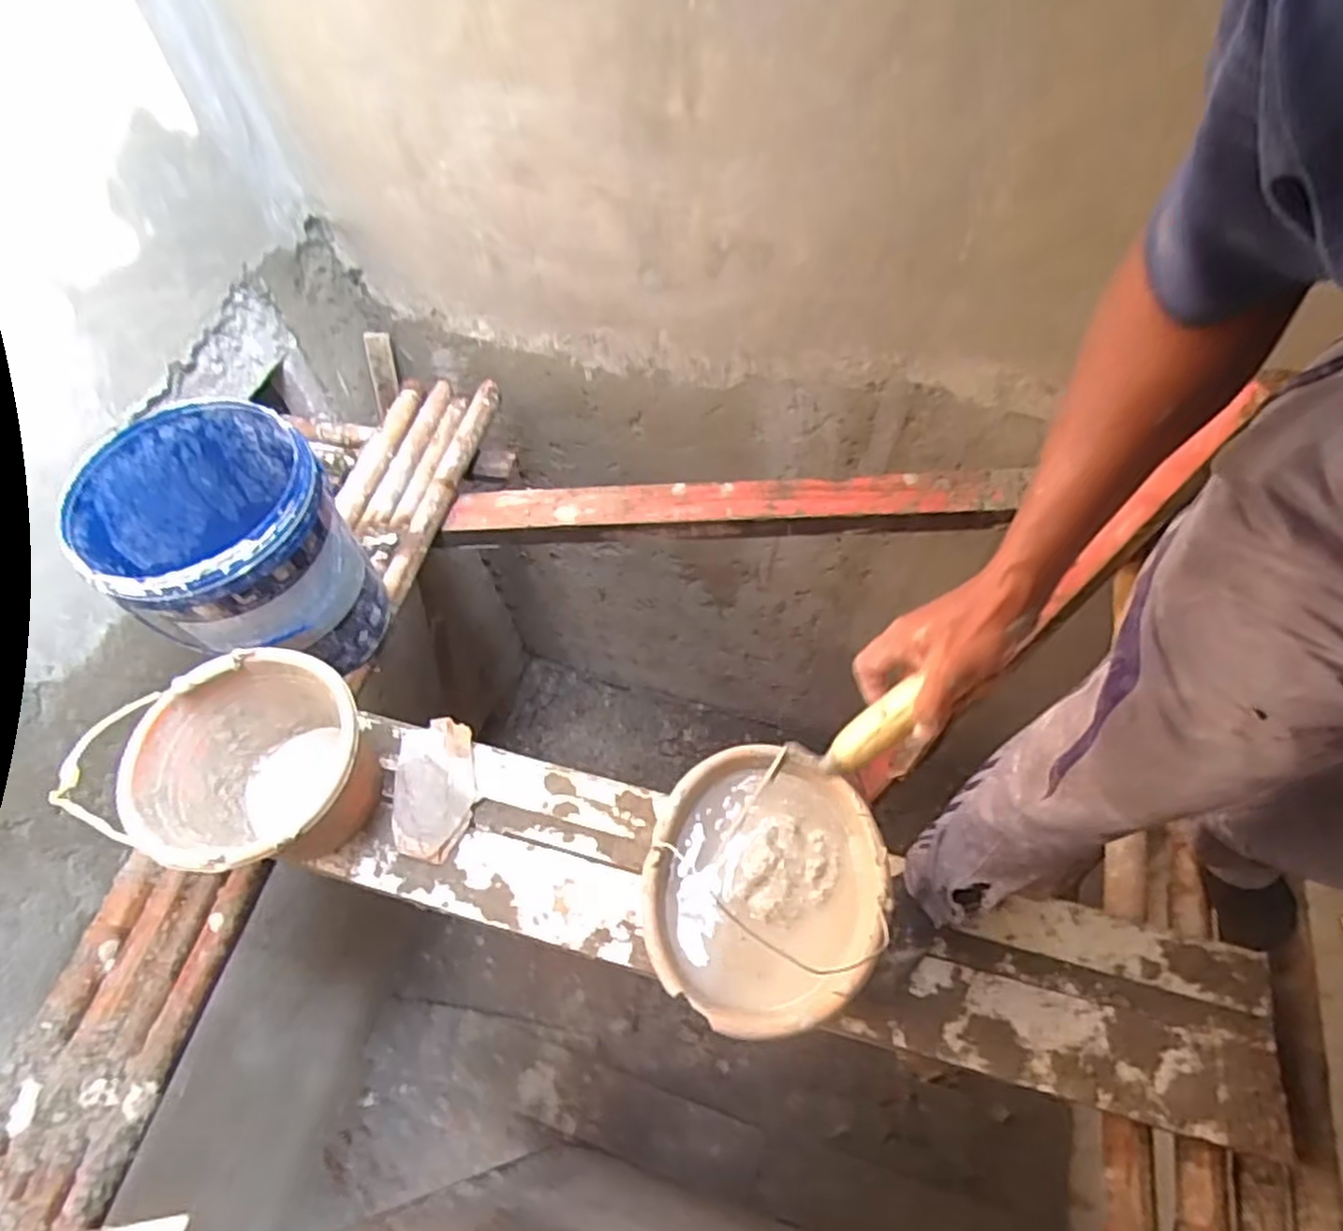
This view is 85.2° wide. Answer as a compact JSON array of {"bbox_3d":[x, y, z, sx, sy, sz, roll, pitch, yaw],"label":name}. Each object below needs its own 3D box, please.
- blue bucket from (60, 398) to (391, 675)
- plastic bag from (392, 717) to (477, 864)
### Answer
[{"bbox_3d":[-0.601,-0.076,1.055,0.280,0.329,0.287,-2,57,3],"label":"blue bucket"},{"bbox_3d":[-0.329,0.238,1.013,0.106,0.047,0.187,-7,57,0],"label":"plastic bag"}]

